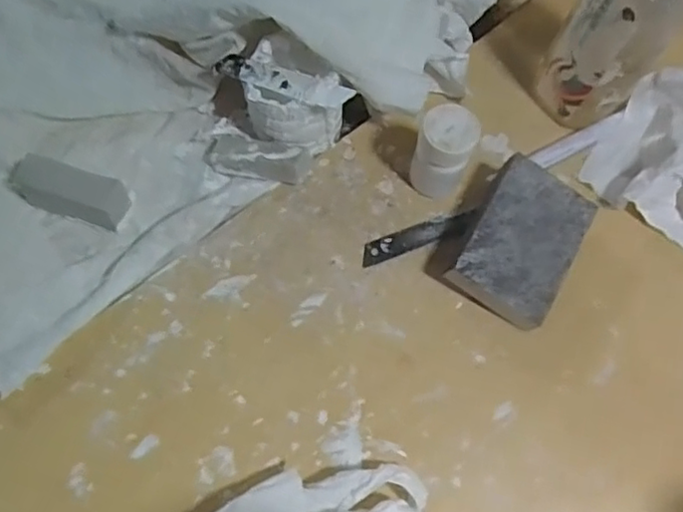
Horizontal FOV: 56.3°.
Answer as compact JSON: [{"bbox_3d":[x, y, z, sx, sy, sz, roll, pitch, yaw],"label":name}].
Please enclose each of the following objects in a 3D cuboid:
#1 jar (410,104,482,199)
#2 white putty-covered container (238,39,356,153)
[{"bbox_3d":[0.069,-0.071,0.431,0.036,0.067,0.035,1,67,-2],"label":"jar"},{"bbox_3d":[-0.032,-0.109,0.446,0.072,0.063,0.057,24,68,7],"label":"white putty-covered container"}]

